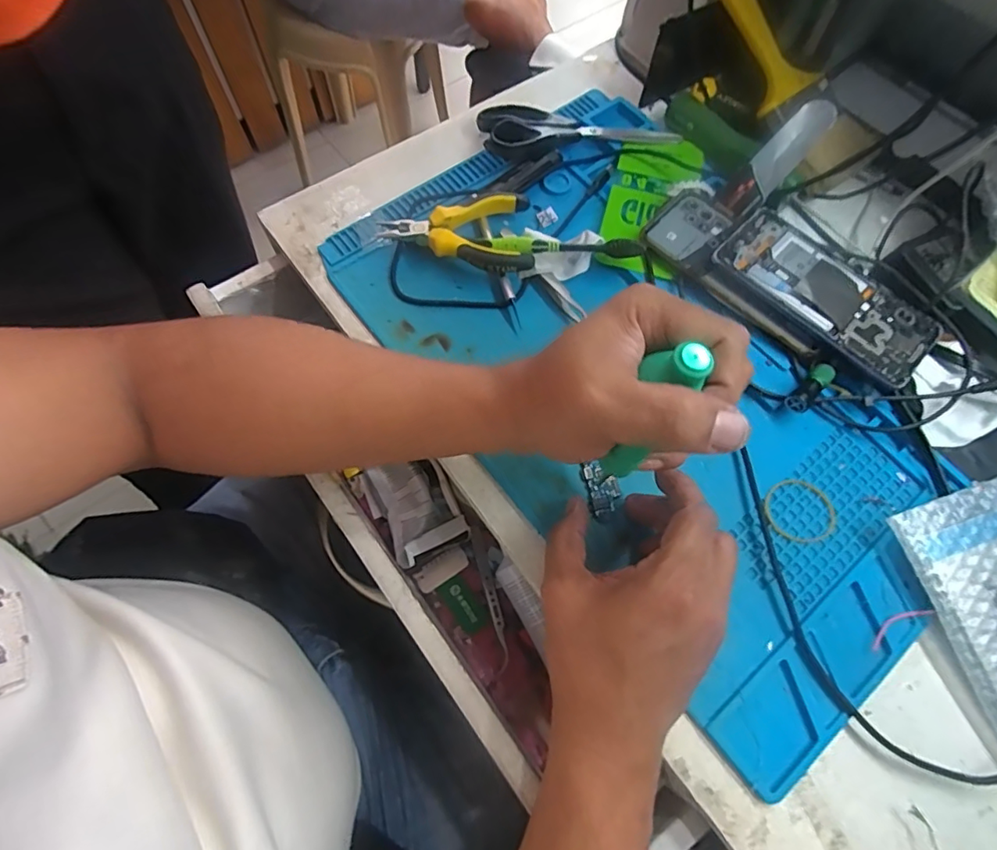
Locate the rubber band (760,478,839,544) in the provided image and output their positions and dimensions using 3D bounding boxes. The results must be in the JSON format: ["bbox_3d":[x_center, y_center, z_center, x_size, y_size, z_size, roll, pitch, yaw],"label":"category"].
[{"bbox_3d":[0.201,0.057,0.351,0.049,0.004,0.043,-5,68,-4],"label":"rubber band"}]

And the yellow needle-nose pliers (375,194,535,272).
[{"bbox_3d":[-0.033,-0.148,0.410,0.114,0.030,0.070,0,68,-2],"label":"yellow needle-nose pliers"}]

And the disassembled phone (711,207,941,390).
[{"bbox_3d":[0.241,-0.100,0.387,0.156,0.010,0.076,41,70,13],"label":"disassembled phone"}]

